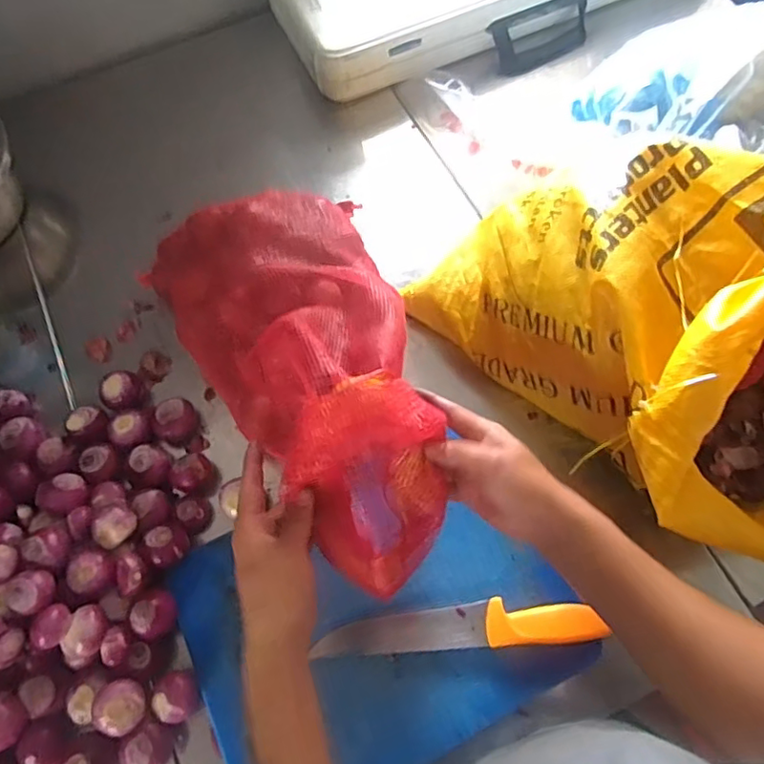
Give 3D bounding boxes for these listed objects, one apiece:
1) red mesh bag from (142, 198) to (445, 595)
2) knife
[{"bbox_3d":[-0.076,-0.024,0.622,0.233,0.227,0.465,-27,50,-9],"label":"red mesh bag"},{"bbox_3d":[0.077,0.265,0.615,0.302,0.026,0.044,-10,67,13],"label":"knife"}]

